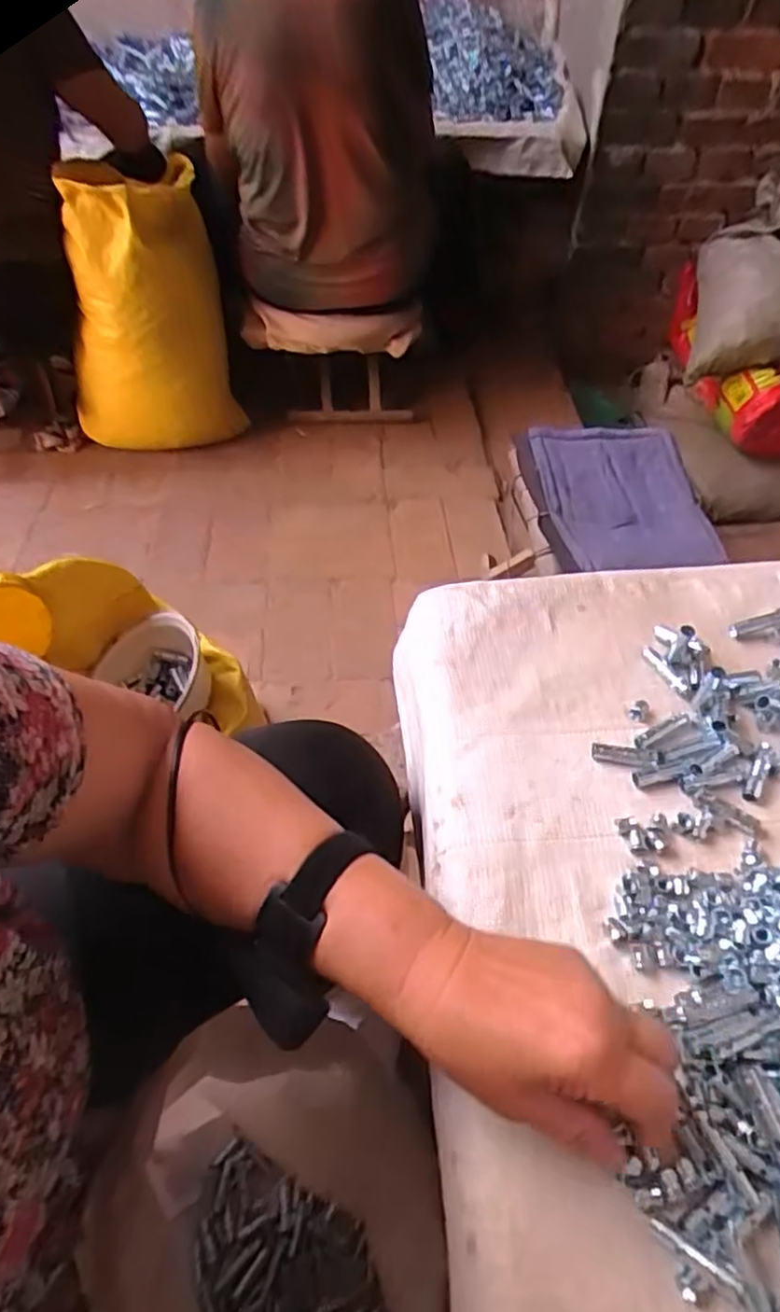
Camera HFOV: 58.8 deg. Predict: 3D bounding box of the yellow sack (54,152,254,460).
[{"bbox_3d":[-0.453,-0.591,1.268,0.297,0.493,0.212,-14,53,-12],"label":"yellow sack"}]

